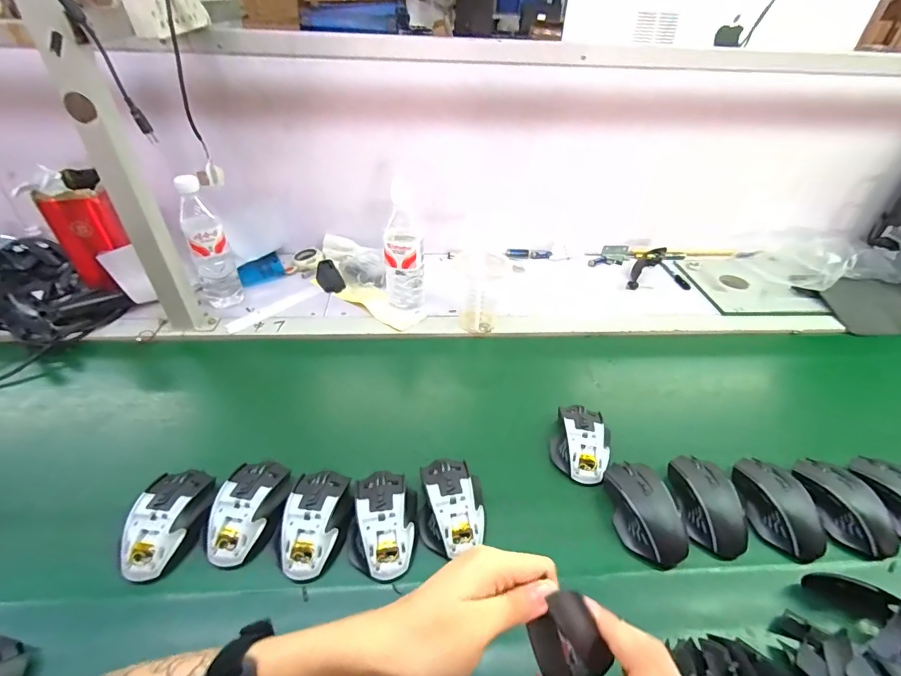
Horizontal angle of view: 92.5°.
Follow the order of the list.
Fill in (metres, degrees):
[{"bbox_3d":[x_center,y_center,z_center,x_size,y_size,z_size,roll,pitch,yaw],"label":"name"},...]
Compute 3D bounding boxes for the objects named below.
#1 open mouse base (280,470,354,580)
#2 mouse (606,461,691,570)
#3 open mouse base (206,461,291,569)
[{"bbox_3d":[-0.149,0.198,0.478,0.074,0.033,0.119,3,39,2],"label":"open mouse base"},{"bbox_3d":[0.226,0.195,0.494,0.070,0.032,0.111,5,41,3],"label":"mouse"},{"bbox_3d":[-0.229,0.191,0.486,0.073,0.038,0.117,11,40,11],"label":"open mouse base"}]

